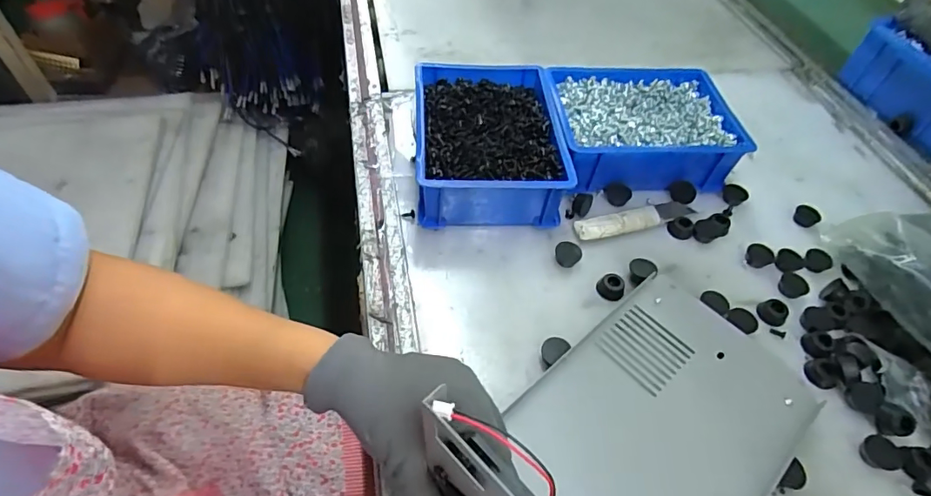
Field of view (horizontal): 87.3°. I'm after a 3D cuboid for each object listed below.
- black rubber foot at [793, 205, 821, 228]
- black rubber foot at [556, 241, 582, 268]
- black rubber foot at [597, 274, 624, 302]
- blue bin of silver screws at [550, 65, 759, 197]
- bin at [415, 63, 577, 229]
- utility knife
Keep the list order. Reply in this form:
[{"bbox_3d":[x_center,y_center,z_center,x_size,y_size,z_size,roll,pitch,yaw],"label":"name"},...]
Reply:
[{"bbox_3d":[0.359,-0.032,0.516,0.022,0.014,0.024,-34,61,-27],"label":"black rubber foot"},{"bbox_3d":[0.098,0.006,0.463,0.024,0.010,0.024,2,51,-3],"label":"black rubber foot"},{"bbox_3d":[0.132,0.036,0.441,0.023,0.014,0.022,26,54,15],"label":"black rubber foot"},{"bbox_3d":[0.192,-0.135,0.547,0.194,0.058,0.151,-2,52,-7],"label":"blue bin of silver screws"},{"bbox_3d":[0.021,-0.112,0.518,0.144,0.065,0.194,-1,51,-5],"label":"bin"},{"bbox_3d":[0.172,-0.030,0.497,0.132,0.006,0.026,-13,53,-14],"label":"utility knife"}]

